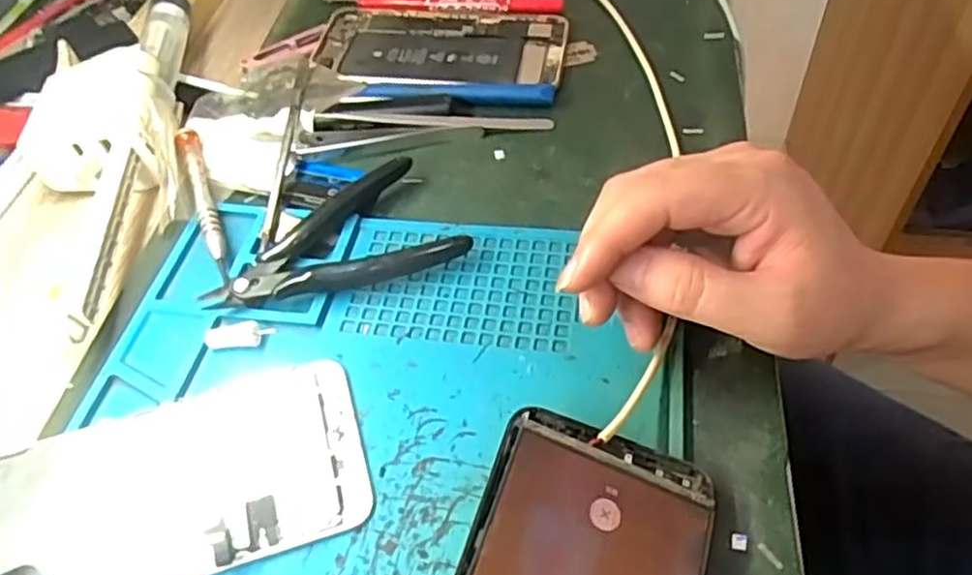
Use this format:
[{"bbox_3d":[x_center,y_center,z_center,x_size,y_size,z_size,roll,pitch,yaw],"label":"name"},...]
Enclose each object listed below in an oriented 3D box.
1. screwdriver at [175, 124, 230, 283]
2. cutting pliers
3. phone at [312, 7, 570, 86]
[{"bbox_3d":[-0.145,-0.045,0.361,0.010,0.013,0.109,-20,52,-10],"label":"screwdriver"},{"bbox_3d":[-0.074,-0.026,0.344,0.115,0.013,0.069,-16,52,-7],"label":"cutting pliers"},{"bbox_3d":[-0.029,-0.153,0.450,0.157,0.008,0.083,4,52,9],"label":"phone"}]

